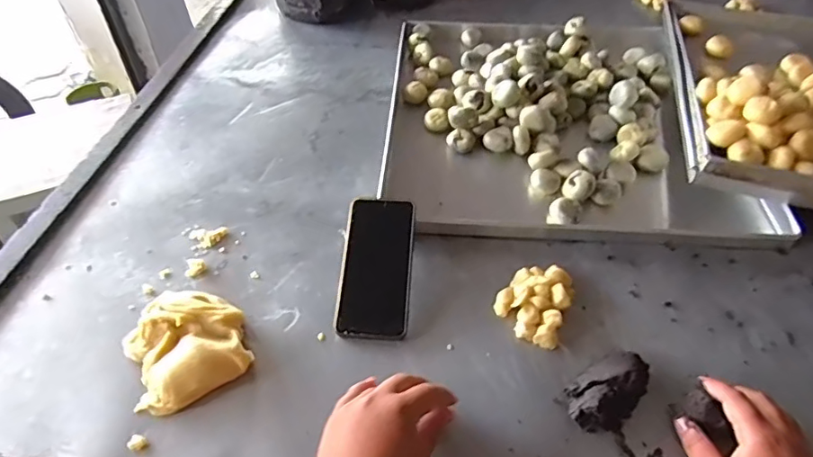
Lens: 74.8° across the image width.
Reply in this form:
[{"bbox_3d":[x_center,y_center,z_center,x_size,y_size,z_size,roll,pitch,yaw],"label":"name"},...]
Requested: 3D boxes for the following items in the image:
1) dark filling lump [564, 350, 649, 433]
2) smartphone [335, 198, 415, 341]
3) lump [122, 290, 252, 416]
[{"bbox_3d":[0.199,0.151,0.513,0.097,0.036,0.054,-32,55,-25],"label":"dark filling lump"},{"bbox_3d":[-0.033,0.041,0.600,0.080,0.018,0.167,5,63,-1],"label":"smartphone"},{"bbox_3d":[-0.227,0.116,0.548,0.113,0.033,0.123,-20,51,-17],"label":"lump"}]

